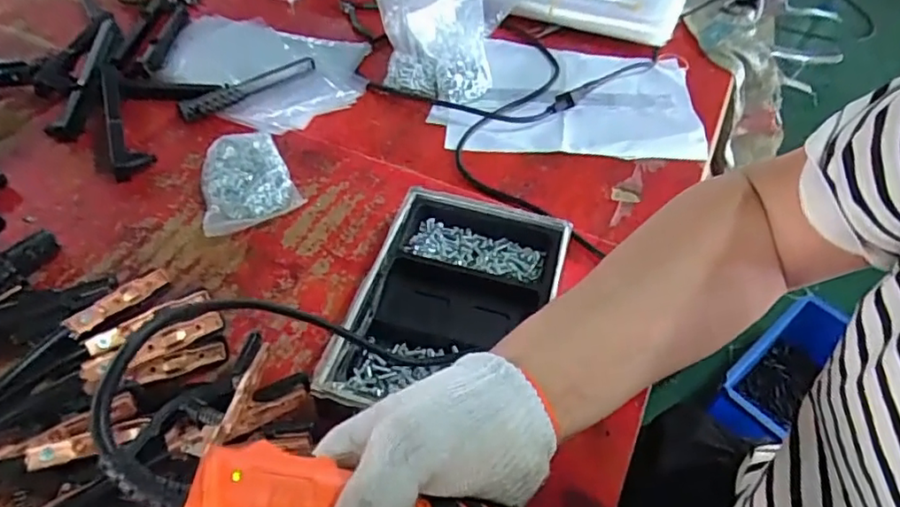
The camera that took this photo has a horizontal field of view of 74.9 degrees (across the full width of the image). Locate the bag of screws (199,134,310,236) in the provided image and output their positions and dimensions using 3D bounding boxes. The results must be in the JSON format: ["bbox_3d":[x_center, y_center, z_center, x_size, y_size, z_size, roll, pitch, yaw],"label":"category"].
[{"bbox_3d":[-0.211,-0.074,0.594,0.096,0.029,0.114,-24,54,-21],"label":"bag of screws"}]

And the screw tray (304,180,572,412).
[{"bbox_3d":[0.004,0.048,0.496,0.154,0.044,0.227,14,50,10],"label":"screw tray"}]

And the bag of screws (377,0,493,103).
[{"bbox_3d":[-0.019,-0.266,0.729,0.126,0.106,0.146,-8,50,-8],"label":"bag of screws"}]

